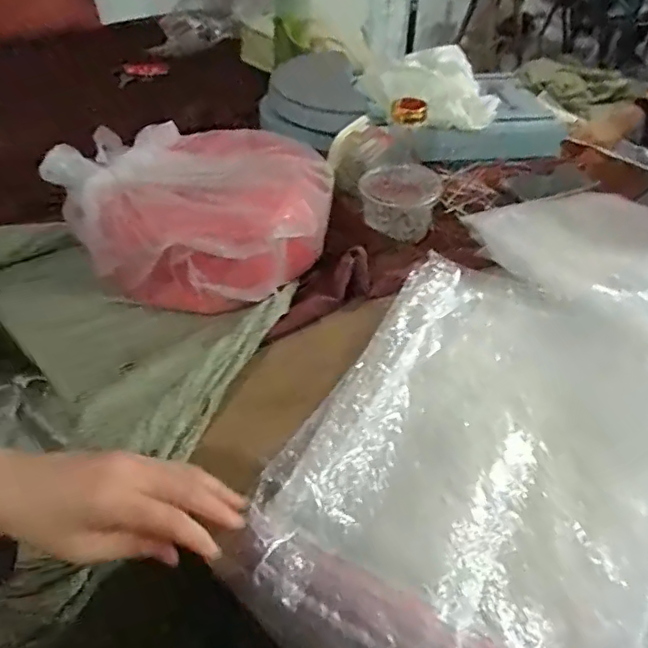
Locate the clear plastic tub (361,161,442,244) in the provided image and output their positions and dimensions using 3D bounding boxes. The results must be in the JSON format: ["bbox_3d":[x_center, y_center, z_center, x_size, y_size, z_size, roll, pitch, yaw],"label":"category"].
[{"bbox_3d":[0.111,-0.185,0.843,0.111,0.078,0.104,0,41,0],"label":"clear plastic tub"}]

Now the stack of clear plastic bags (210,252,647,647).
[{"bbox_3d":[0.162,0.126,0.501,0.346,0.029,0.415,25,55,20],"label":"stack of clear plastic bags"}]

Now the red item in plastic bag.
[{"bbox_3d":[-0.138,-0.154,0.733,0.320,0.143,0.295,25,47,26],"label":"red item in plastic bag"}]

